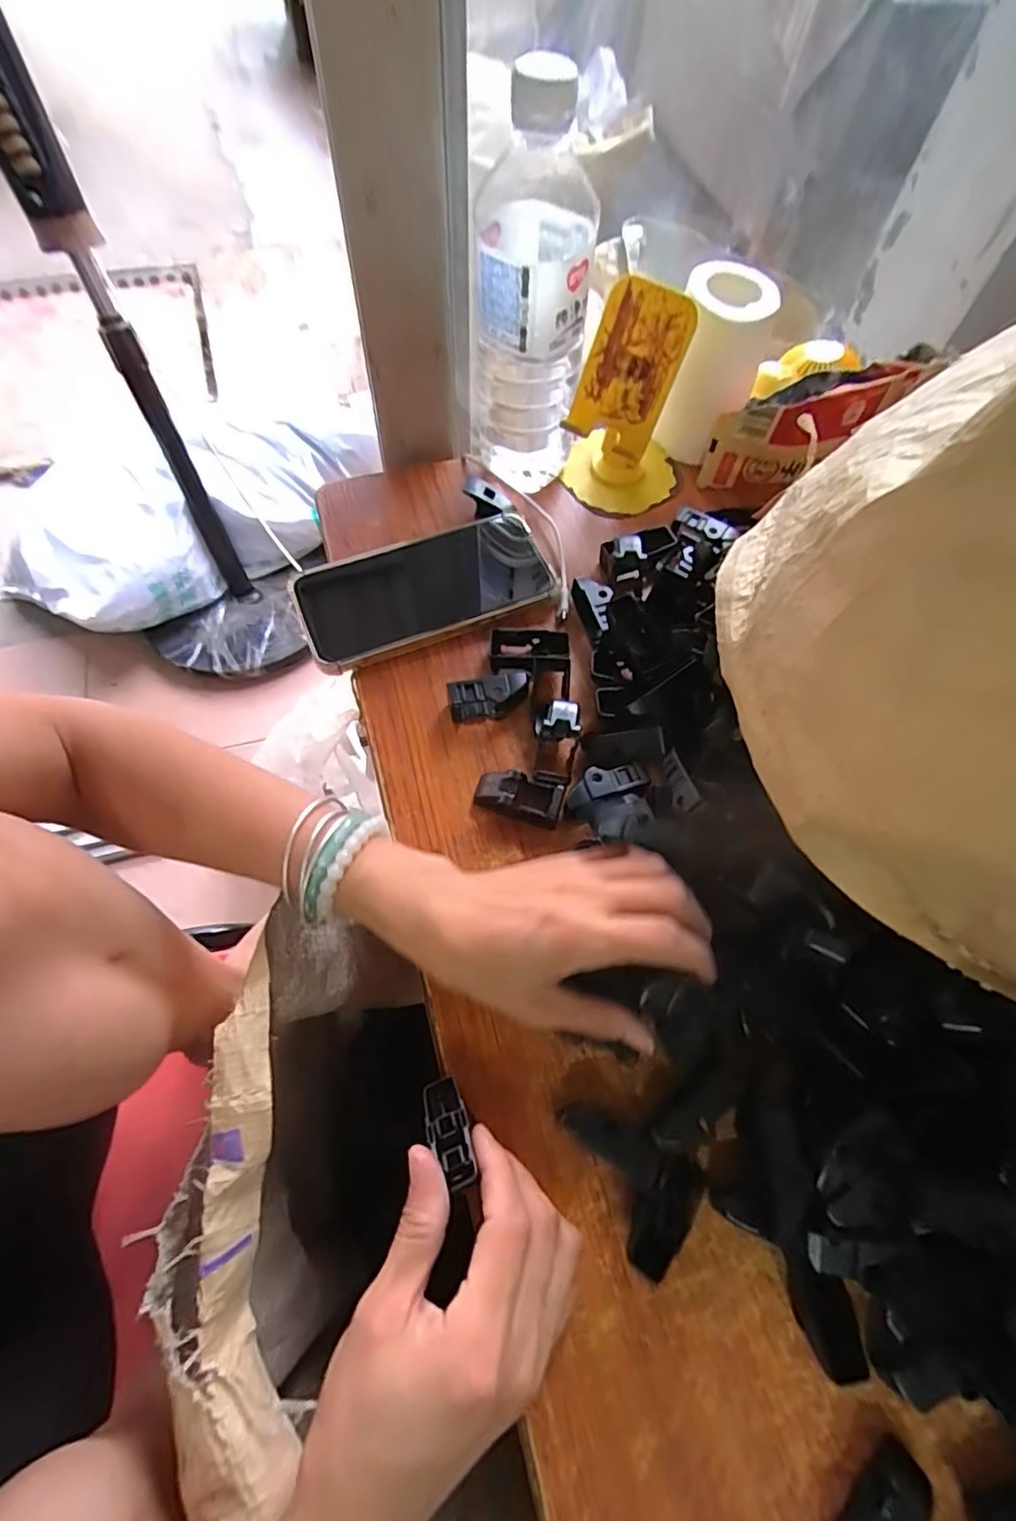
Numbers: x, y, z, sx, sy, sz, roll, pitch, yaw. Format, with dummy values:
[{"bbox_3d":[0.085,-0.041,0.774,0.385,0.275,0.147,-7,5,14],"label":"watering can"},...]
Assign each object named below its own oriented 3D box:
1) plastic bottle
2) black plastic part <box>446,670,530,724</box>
[{"bbox_3d":[0.013,-0.280,0.382,0.069,0.211,0.075,1,65,-2],"label":"plastic bottle"},{"bbox_3d":[-0.010,-0.039,0.368,0.050,0.023,0.018,-12,66,-8],"label":"black plastic part"}]

